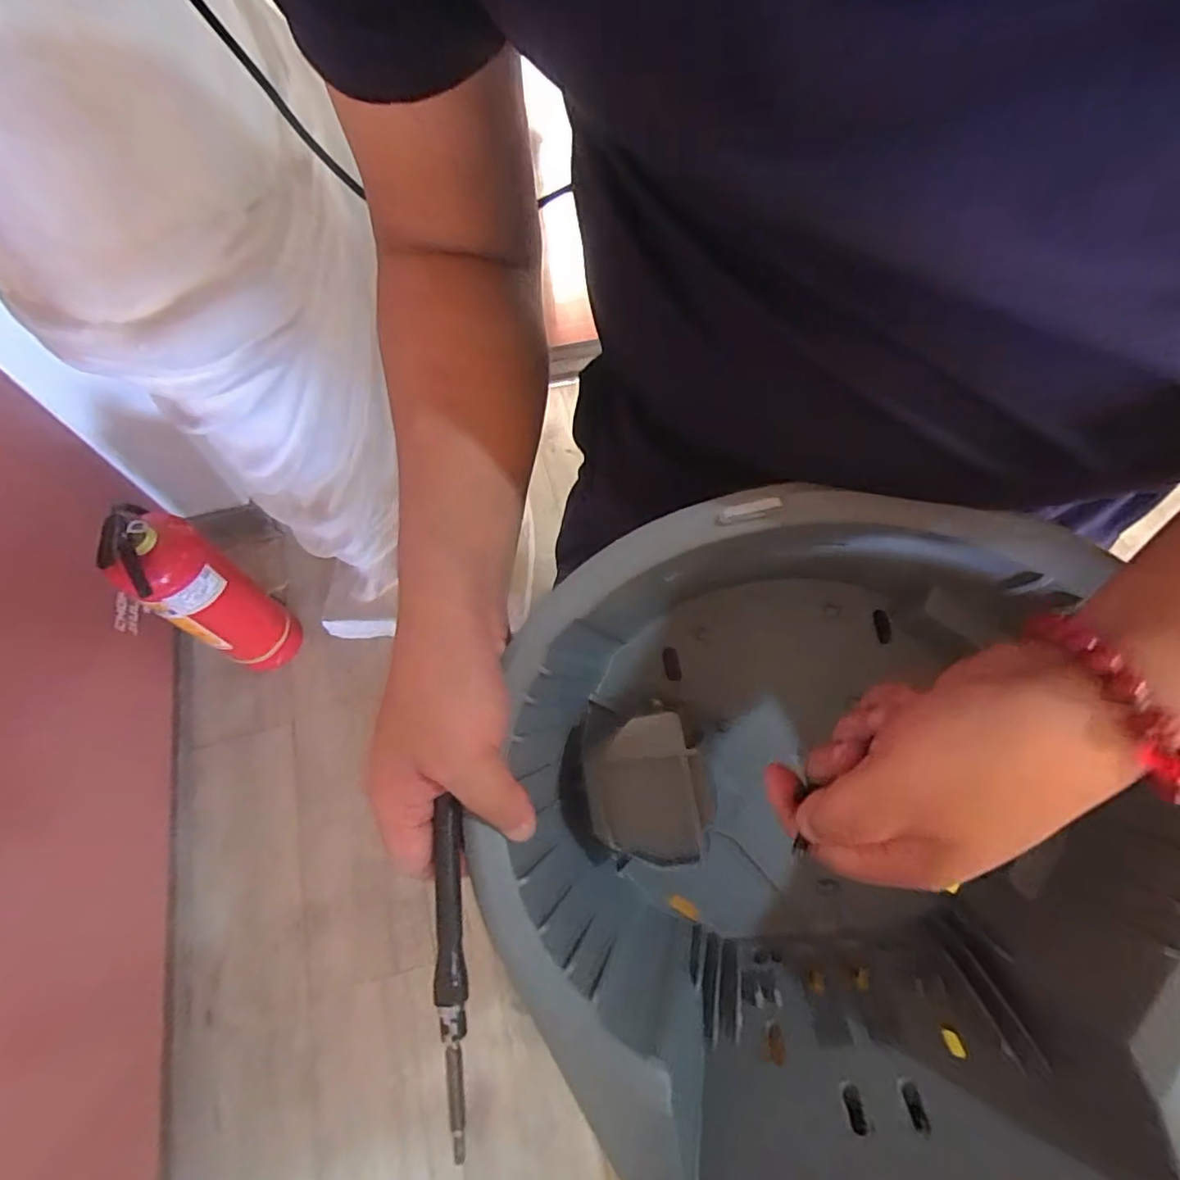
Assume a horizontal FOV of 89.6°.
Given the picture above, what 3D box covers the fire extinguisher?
[{"bbox_3d":[-0.626,0.015,0.987,0.117,0.455,0.134,30,69,12],"label":"fire extinguisher"}]

